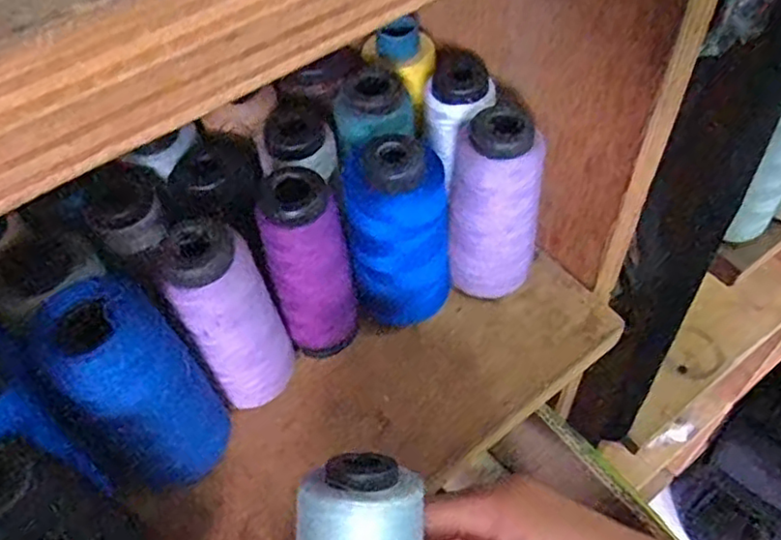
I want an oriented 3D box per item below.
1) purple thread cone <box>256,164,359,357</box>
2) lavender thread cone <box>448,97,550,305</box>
[{"bbox_3d":[-0.042,-0.001,0.346,0.038,0.112,0.034,-14,53,-7],"label":"purple thread cone"},{"bbox_3d":[0.055,-0.033,0.361,0.045,0.109,0.038,2,53,5],"label":"lavender thread cone"}]

